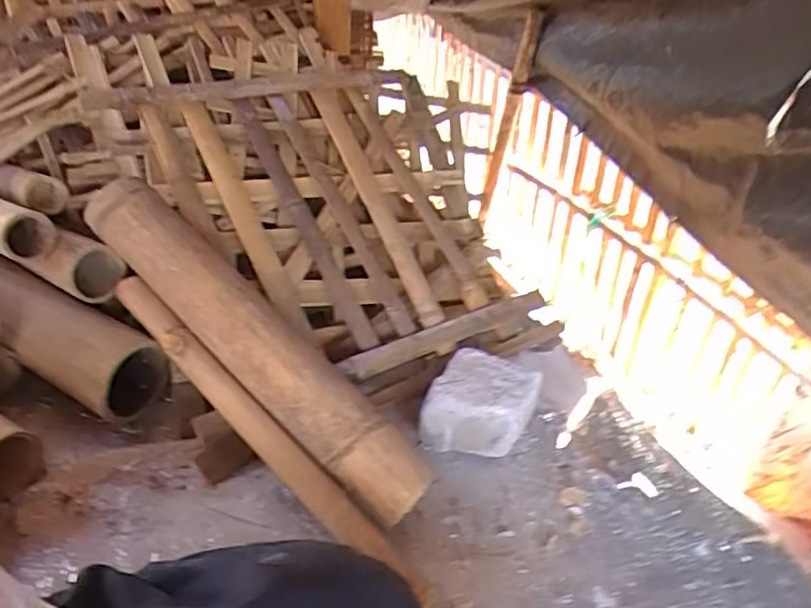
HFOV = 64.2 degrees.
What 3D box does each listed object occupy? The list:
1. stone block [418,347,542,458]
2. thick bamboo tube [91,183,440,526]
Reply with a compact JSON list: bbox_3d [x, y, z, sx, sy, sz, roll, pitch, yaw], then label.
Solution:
[{"bbox_3d":[0.096,0.131,0.828,0.127,0.086,0.133,15,35,14],"label":"stone block"},{"bbox_3d":[-0.181,0.040,0.749,0.522,0.078,0.082,42,45,16],"label":"thick bamboo tube"}]

